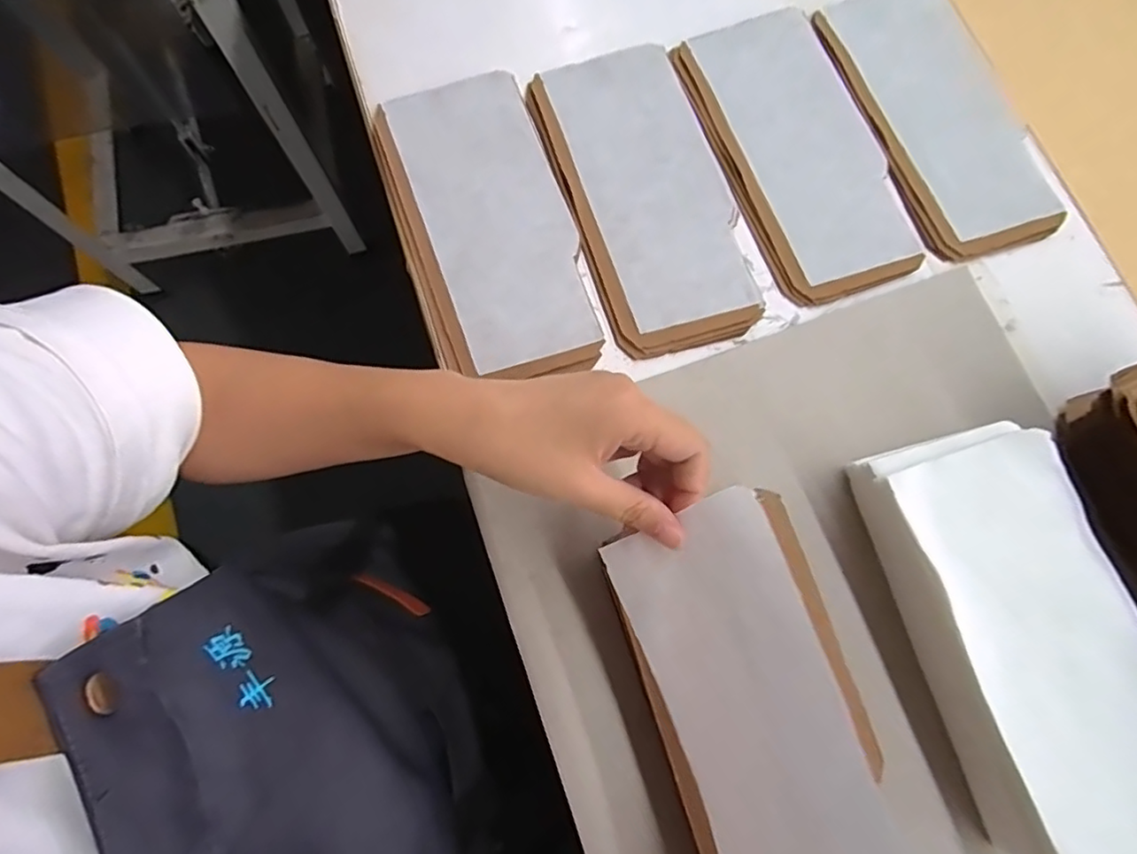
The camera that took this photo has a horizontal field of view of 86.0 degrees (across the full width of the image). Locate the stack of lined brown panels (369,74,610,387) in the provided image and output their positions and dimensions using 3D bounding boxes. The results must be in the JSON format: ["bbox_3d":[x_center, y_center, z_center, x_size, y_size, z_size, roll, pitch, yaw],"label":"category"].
[{"bbox_3d":[-0.056,-0.135,0.408,0.108,0.010,0.218,-17,77,-5],"label":"stack of lined brown panels"}]

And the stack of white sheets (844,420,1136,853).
[{"bbox_3d":[0.236,0.112,0.325,0.110,0.068,0.224,-17,77,-5],"label":"stack of white sheets"}]

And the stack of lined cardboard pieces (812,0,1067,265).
[{"bbox_3d":[0.268,-0.227,0.443,0.109,0.008,0.225,-17,77,-5],"label":"stack of lined cardboard pieces"}]

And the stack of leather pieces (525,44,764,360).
[{"bbox_3d":[0.052,-0.160,0.417,0.106,0.009,0.225,-18,77,-5],"label":"stack of leather pieces"}]

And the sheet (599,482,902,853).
[{"bbox_3d":[0.083,0.140,0.262,0.085,0.019,0.210,-33,69,36],"label":"sheet"}]

